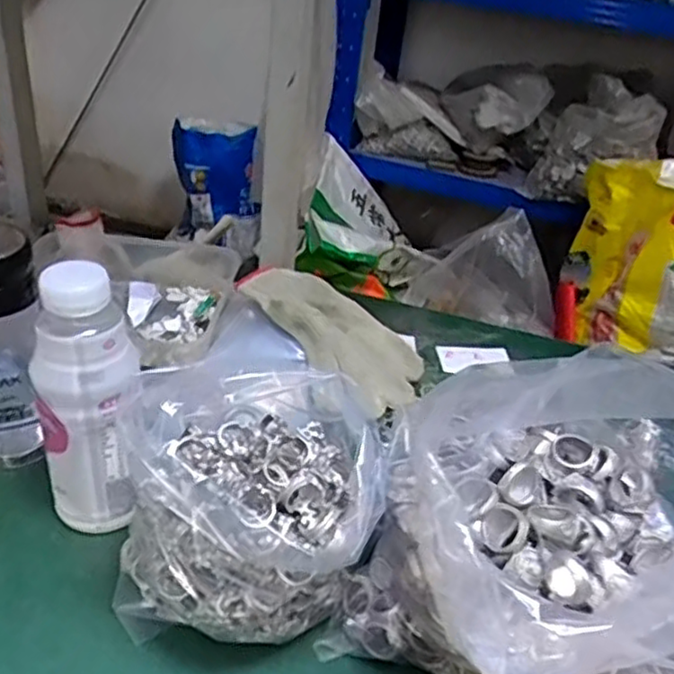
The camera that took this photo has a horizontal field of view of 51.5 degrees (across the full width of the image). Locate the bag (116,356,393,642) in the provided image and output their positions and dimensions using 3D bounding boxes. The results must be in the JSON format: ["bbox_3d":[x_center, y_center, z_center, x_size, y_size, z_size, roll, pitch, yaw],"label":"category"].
[{"bbox_3d":[-0.049,0.114,0.435,0.149,0.154,0.132,21,34,20],"label":"bag"}]

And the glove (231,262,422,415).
[{"bbox_3d":[0.001,-0.010,0.691,0.180,0.028,0.123,44,32,18],"label":"glove"}]

